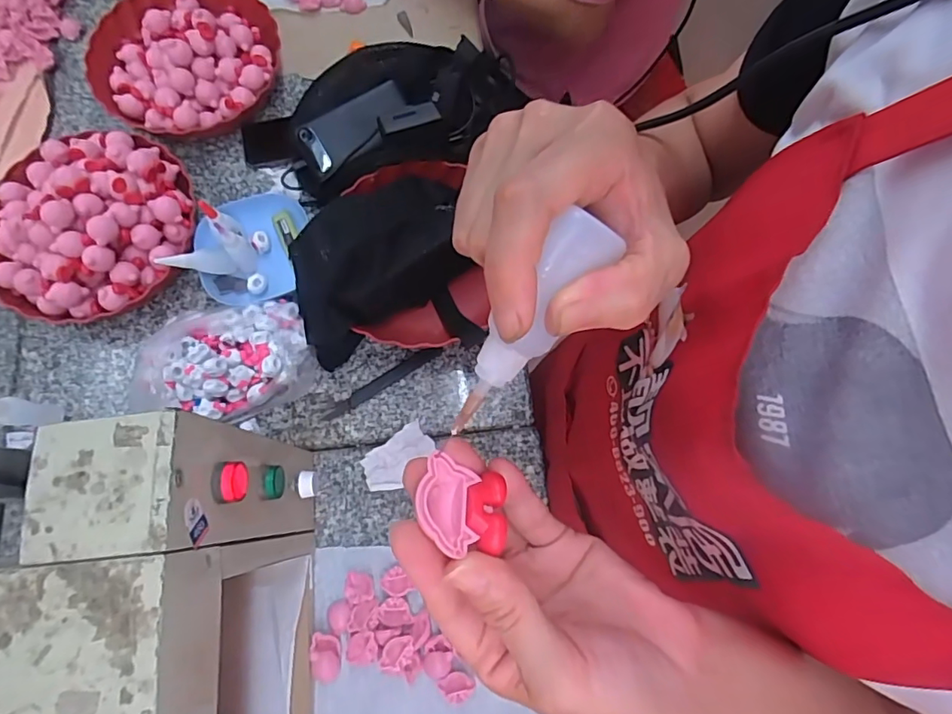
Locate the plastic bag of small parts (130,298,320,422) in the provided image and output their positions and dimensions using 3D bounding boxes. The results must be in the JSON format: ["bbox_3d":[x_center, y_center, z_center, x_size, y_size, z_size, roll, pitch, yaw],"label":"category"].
[{"bbox_3d":[-0.283,0.005,0.594,0.191,0.053,0.130,-11,75,-5],"label":"plastic bag of small parts"}]

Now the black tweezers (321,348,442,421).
[{"bbox_3d":[-0.111,0.030,0.614,0.154,0.006,0.016,-32,78,-10],"label":"black tweezers"}]

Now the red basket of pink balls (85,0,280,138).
[{"bbox_3d":[-0.385,-0.393,0.687,0.234,0.070,0.228,0,74,-2],"label":"red basket of pink balls"}]

